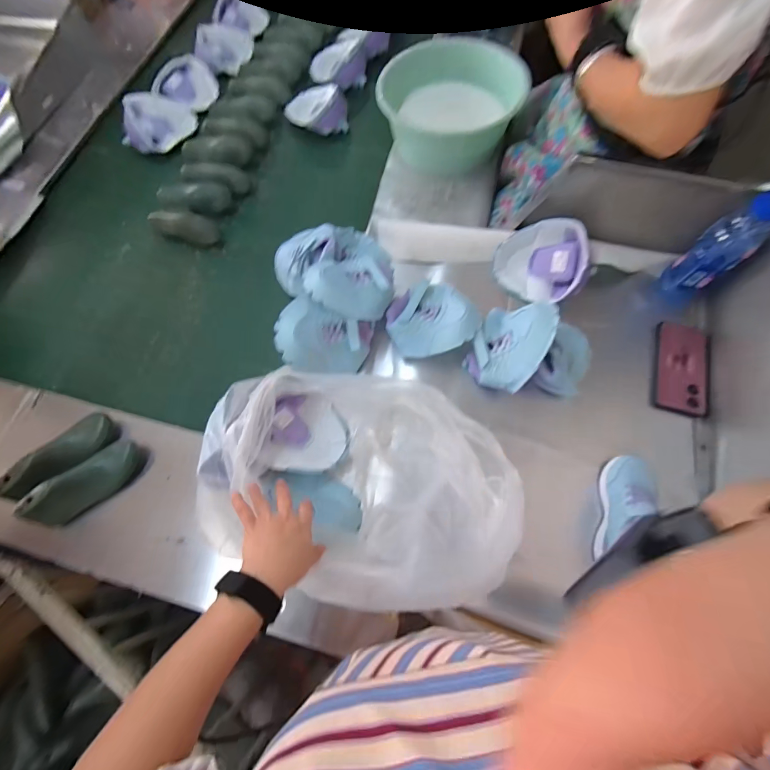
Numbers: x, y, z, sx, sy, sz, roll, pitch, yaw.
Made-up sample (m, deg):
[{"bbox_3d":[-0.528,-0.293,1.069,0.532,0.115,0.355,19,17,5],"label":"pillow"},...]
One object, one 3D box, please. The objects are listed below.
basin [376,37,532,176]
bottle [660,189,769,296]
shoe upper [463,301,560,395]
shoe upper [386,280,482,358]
[{"bbox_3d":[0.139,-0.619,0.830,0.257,0.142,0.257,-1,69,2],"label":"basin"},{"bbox_3d":[0.542,-0.218,0.613,0.056,0.190,0.069,-32,71,-10],"label":"bottle"},{"bbox_3d":[0.201,-0.066,0.615,0.104,0.113,0.133,27,72,11],"label":"shoe upper"},{"bbox_3d":[0.085,-0.111,0.679,0.143,0.050,0.143,-29,71,15],"label":"shoe upper"}]

